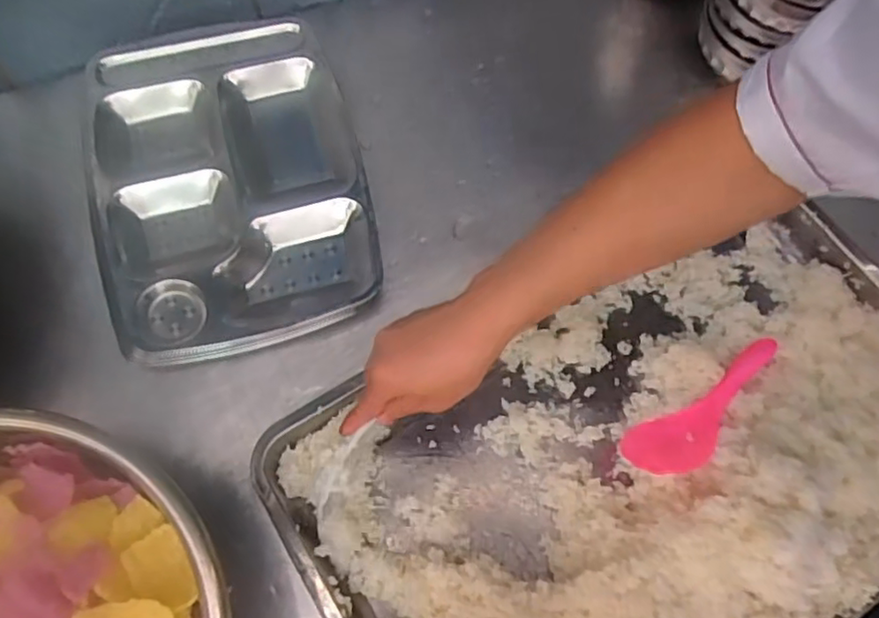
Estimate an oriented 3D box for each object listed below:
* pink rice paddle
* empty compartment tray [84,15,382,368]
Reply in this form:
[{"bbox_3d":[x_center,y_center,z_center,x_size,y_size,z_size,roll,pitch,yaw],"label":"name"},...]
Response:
[{"bbox_3d":[0.246,0.092,0.572,0.187,0.017,0.060,-30,43,-15],"label":"pink rice paddle"},{"bbox_3d":[-0.211,-0.126,0.632,0.263,0.035,0.337,-19,77,-9],"label":"empty compartment tray"}]

